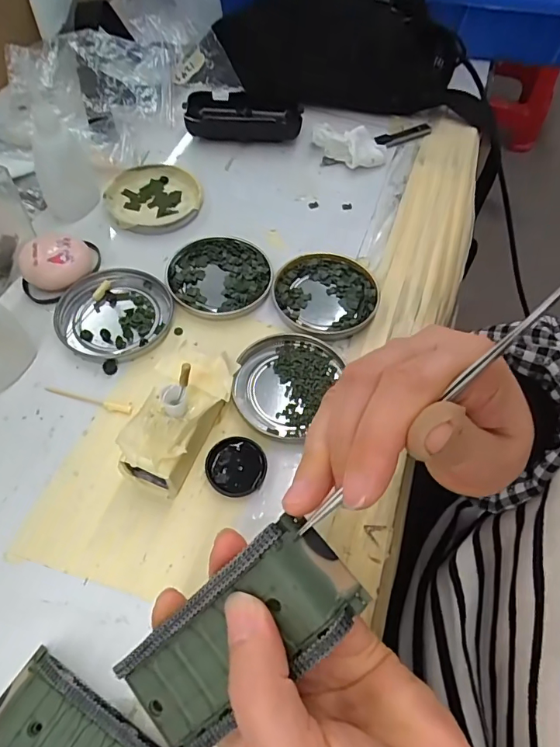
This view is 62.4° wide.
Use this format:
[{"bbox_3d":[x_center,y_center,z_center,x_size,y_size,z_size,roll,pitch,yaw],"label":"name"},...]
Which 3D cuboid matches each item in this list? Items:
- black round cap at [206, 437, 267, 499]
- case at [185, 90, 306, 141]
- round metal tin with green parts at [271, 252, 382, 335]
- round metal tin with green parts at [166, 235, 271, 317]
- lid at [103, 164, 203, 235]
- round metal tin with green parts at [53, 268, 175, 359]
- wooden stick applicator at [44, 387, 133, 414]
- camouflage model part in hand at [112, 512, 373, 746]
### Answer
[{"bbox_3d":[-0.026,0.056,0.279,0.035,0.006,0.035,1,58,-2],"label":"black round cap"},{"bbox_3d":[-0.036,-0.254,0.455,0.109,0.026,0.048,-2,58,-4],"label":"case"},{"bbox_3d":[0.034,-0.061,0.350,0.077,0.008,0.076,1,58,-2],"label":"round metal tin with green parts"},{"bbox_3d":[-0.047,-0.075,0.356,0.077,0.007,0.074,1,58,-2],"label":"round metal tin with green parts"},{"bbox_3d":[-0.108,-0.151,0.396,0.081,0.013,0.073,-19,61,-14],"label":"lid"},{"bbox_3d":[-0.118,-0.044,0.332,0.074,0.008,0.074,1,58,-2],"label":"round metal tin with green parts"},{"bbox_3d":[-0.124,0.017,0.298,0.059,0.004,0.007,13,59,4],"label":"wooden stick applicator"},{"bbox_3d":[-0.017,0.098,0.169,0.095,0.020,0.041,-44,68,9],"label":"camouflage model part in hand"}]

